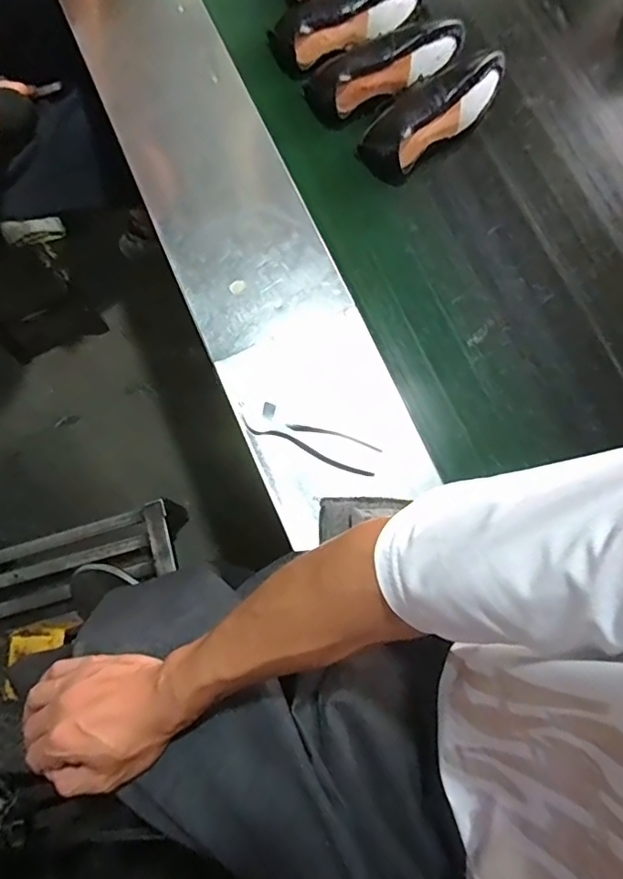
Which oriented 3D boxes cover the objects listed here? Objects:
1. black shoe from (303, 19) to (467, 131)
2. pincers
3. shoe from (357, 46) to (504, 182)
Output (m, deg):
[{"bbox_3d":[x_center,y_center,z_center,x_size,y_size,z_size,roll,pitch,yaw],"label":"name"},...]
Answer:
[{"bbox_3d":[0.131,-0.589,0.859,0.278,0.078,0.085,-21,77,-7],"label":"black shoe"},{"bbox_3d":[-0.001,-0.002,0.709,0.185,0.016,0.048,21,76,4],"label":"pincers"},{"bbox_3d":[0.194,-0.526,0.844,0.264,0.082,0.104,-41,80,-11],"label":"shoe"}]

